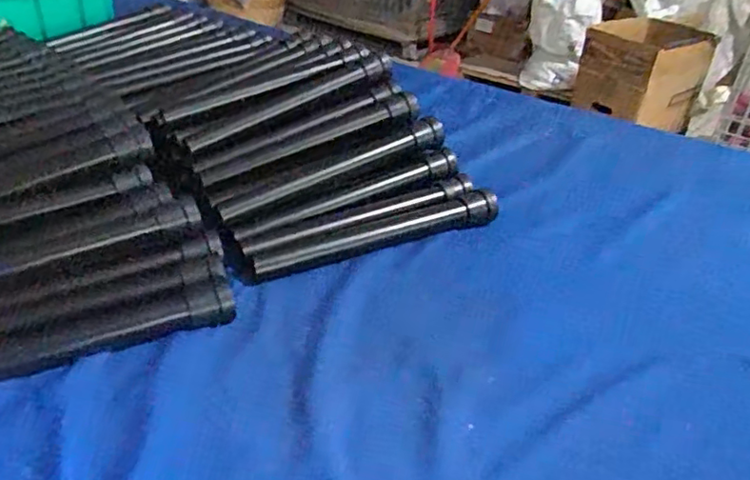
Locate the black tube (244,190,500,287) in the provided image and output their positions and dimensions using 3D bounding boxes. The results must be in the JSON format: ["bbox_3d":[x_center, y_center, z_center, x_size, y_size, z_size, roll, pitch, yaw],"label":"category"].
[{"bbox_3d":[0.007,-0.004,0.551,0.248,0.031,0.023,-14,35,-23],"label":"black tube"}]

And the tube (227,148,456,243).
[{"bbox_3d":[-0.021,-0.044,0.590,0.241,0.040,0.029,-16,36,-26],"label":"tube"}]

